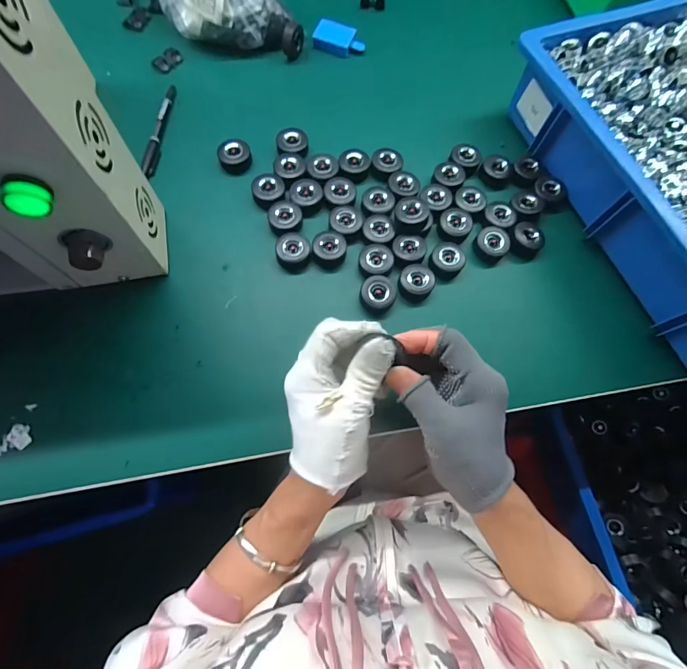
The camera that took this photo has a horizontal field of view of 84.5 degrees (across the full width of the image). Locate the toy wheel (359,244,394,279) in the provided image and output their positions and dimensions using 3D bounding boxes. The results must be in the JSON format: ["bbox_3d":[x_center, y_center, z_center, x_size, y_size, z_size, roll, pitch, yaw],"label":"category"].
[{"bbox_3d":[0.036,-0.079,0.415,0.038,0.022,0.036,1,73,-3],"label":"toy wheel"}]

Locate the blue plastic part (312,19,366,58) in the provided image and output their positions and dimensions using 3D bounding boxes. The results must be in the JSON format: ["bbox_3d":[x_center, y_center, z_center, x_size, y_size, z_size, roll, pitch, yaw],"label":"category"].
[{"bbox_3d":[-0.006,-0.409,0.524,0.069,0.015,0.041,19,73,2],"label":"blue plastic part"}]

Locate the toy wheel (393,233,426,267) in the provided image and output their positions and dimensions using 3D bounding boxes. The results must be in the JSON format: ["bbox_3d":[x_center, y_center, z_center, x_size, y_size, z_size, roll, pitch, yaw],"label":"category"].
[{"bbox_3d":[0.074,-0.095,0.423,0.039,0.019,0.033,-37,79,-13],"label":"toy wheel"}]

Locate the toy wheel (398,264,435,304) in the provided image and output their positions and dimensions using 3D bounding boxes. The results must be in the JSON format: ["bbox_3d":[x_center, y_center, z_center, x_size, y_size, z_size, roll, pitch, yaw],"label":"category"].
[{"bbox_3d":[0.079,-0.055,0.410,0.036,0.027,0.033,23,73,4],"label":"toy wheel"}]

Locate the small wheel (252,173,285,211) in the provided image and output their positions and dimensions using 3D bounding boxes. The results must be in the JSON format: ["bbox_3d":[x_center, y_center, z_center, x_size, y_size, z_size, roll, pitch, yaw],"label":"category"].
[{"bbox_3d":[-0.087,-0.167,0.435,0.039,0.014,0.033,-36,78,-13],"label":"small wheel"}]

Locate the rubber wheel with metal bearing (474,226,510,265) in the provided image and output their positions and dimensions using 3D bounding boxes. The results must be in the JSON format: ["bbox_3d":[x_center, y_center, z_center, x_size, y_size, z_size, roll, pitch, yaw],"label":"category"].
[{"bbox_3d":[0.170,-0.103,0.432,0.036,0.023,0.036,1,73,-3],"label":"rubber wheel with metal bearing"}]

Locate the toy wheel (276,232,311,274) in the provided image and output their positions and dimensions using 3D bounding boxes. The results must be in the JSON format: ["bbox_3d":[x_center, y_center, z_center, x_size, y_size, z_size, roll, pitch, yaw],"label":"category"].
[{"bbox_3d":[-0.054,-0.091,0.417,0.036,0.021,0.039,1,73,-3],"label":"toy wheel"}]

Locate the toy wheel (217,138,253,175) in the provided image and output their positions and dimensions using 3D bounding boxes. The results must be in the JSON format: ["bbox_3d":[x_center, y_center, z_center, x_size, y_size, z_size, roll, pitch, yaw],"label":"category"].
[{"bbox_3d":[-0.129,-0.211,0.449,0.037,0.020,0.035,1,73,-3],"label":"toy wheel"}]

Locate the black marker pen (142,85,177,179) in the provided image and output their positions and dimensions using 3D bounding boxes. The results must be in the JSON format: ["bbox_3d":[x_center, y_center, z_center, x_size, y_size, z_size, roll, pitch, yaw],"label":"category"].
[{"bbox_3d":[-0.224,-0.249,0.460,0.015,0.009,0.143,4,73,-2],"label":"black marker pen"}]

